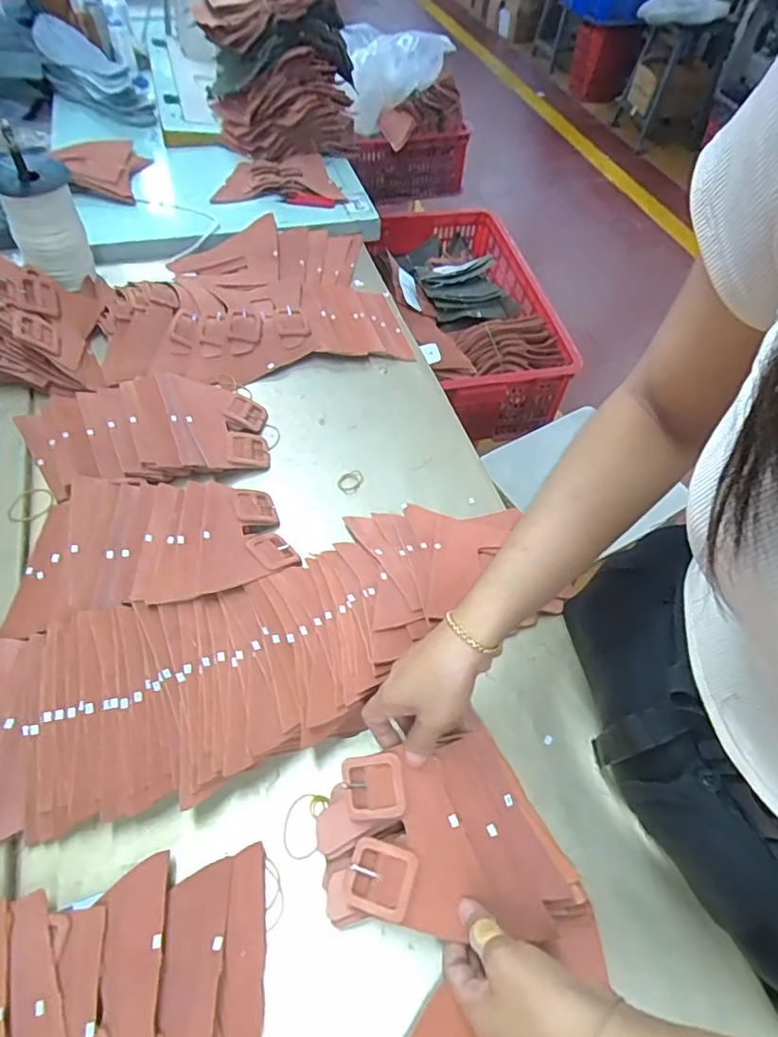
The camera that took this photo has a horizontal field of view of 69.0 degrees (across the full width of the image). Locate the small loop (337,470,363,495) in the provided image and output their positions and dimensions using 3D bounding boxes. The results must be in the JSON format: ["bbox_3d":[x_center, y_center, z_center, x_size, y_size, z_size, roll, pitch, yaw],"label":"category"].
[{"bbox_3d":[-0.046,-0.043,0.678,0.032,0.006,0.028,-19,58,-16],"label":"small loop"}]

